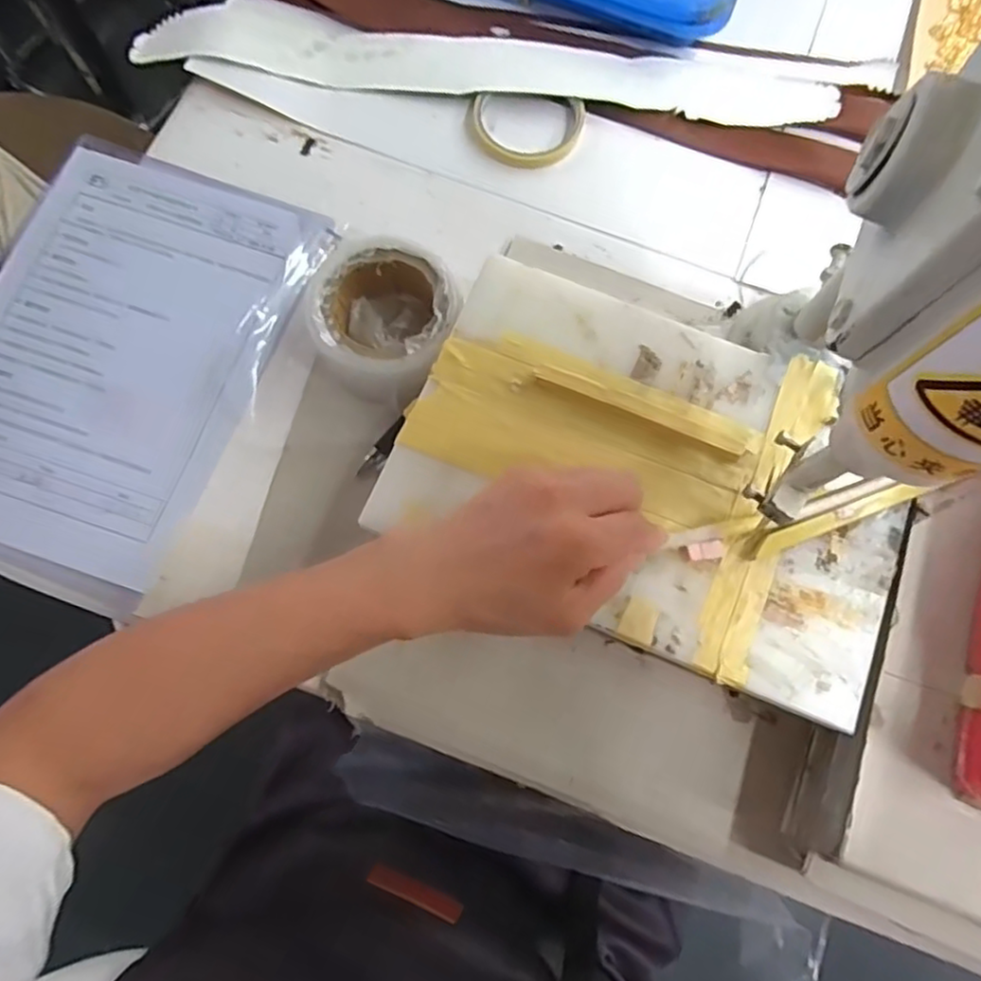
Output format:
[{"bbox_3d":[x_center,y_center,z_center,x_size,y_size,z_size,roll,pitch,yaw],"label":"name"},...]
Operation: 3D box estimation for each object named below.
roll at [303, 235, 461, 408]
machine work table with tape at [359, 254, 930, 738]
[{"bbox_3d":[-0.074,-0.116,0.455,0.098,0.050,0.112,15,77,3],"label":"roll"},{"bbox_3d":[0.098,-0.013,0.386,0.292,0.017,0.197,23,77,4],"label":"machine work table with tape"}]

